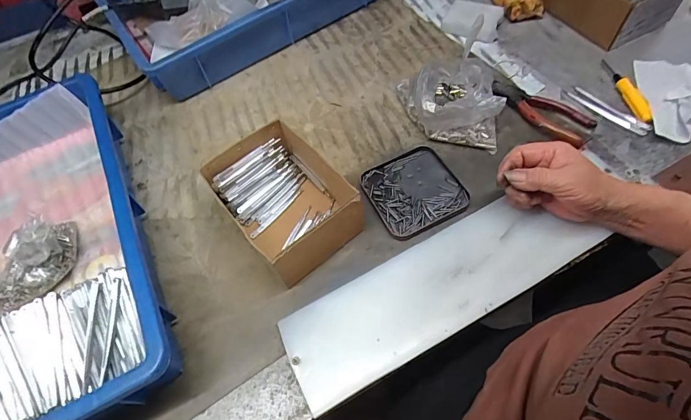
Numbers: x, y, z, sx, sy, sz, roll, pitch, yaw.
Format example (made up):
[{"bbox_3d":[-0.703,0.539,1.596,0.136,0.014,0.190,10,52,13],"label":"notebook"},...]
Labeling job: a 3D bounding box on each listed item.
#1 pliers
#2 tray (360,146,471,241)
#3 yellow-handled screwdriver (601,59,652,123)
[{"bbox_3d":[0.242,-0.126,0.466,0.124,0.019,0.046,32,67,22],"label":"pliers"},{"bbox_3d":[0.081,-0.024,0.443,0.105,0.013,0.105,-25,61,-10],"label":"tray"},{"bbox_3d":[0.352,-0.152,0.466,0.020,0.016,0.103,-8,60,-1],"label":"yellow-handled screwdriver"}]

